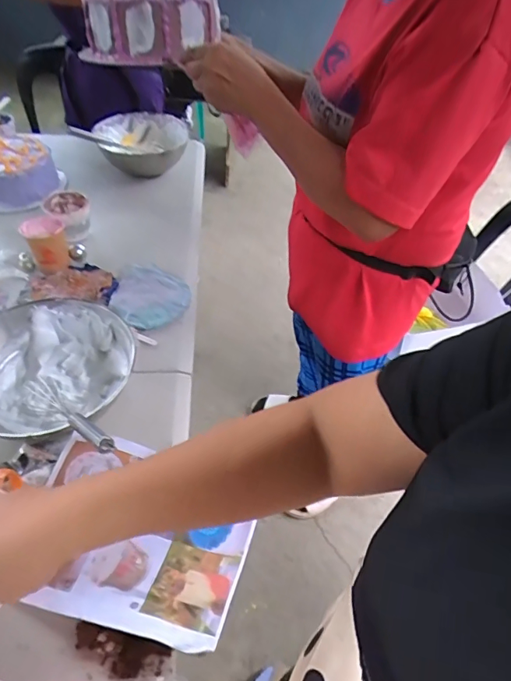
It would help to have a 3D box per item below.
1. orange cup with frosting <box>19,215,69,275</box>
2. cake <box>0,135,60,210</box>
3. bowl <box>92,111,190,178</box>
[{"bbox_3d":[-0.402,-0.188,0.893,0.076,0.077,0.085,-23,52,-17],"label":"orange cup with frosting"},{"bbox_3d":[-0.593,-0.406,1.098,0.208,0.092,0.202,-23,52,-17],"label":"cake"},{"bbox_3d":[-0.292,-0.535,1.224,0.230,0.093,0.198,-6,49,-3],"label":"bowl"}]

